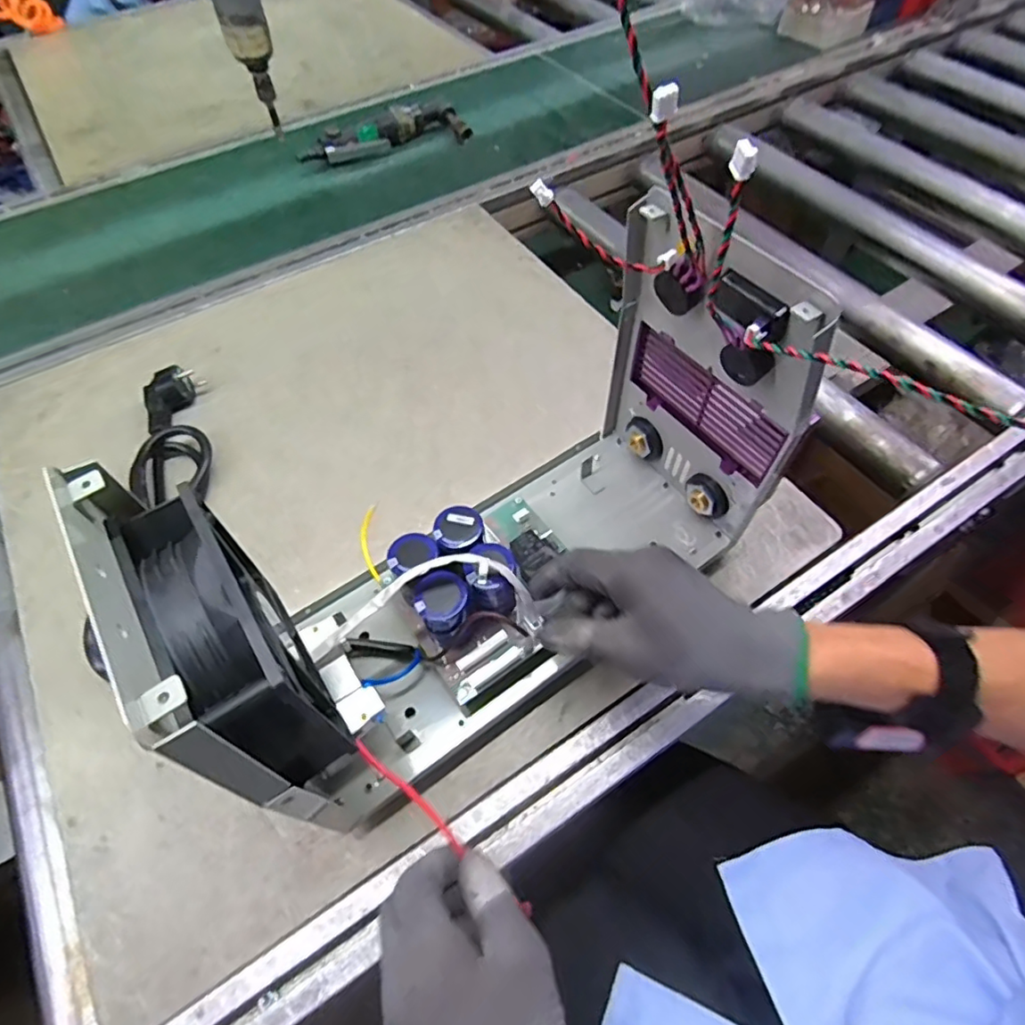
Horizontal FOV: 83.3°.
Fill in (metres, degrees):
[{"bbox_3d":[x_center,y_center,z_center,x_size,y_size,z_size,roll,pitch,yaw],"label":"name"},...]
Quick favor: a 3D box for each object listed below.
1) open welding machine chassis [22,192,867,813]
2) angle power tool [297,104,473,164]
[{"bbox_3d":[-0.005,0.006,0.361,0.353,0.244,0.144,-33,63,-18],"label":"open welding machine chassis"},{"bbox_3d":[-0.183,-0.534,0.819,0.242,0.042,0.058,-20,60,-11],"label":"angle power tool"}]

